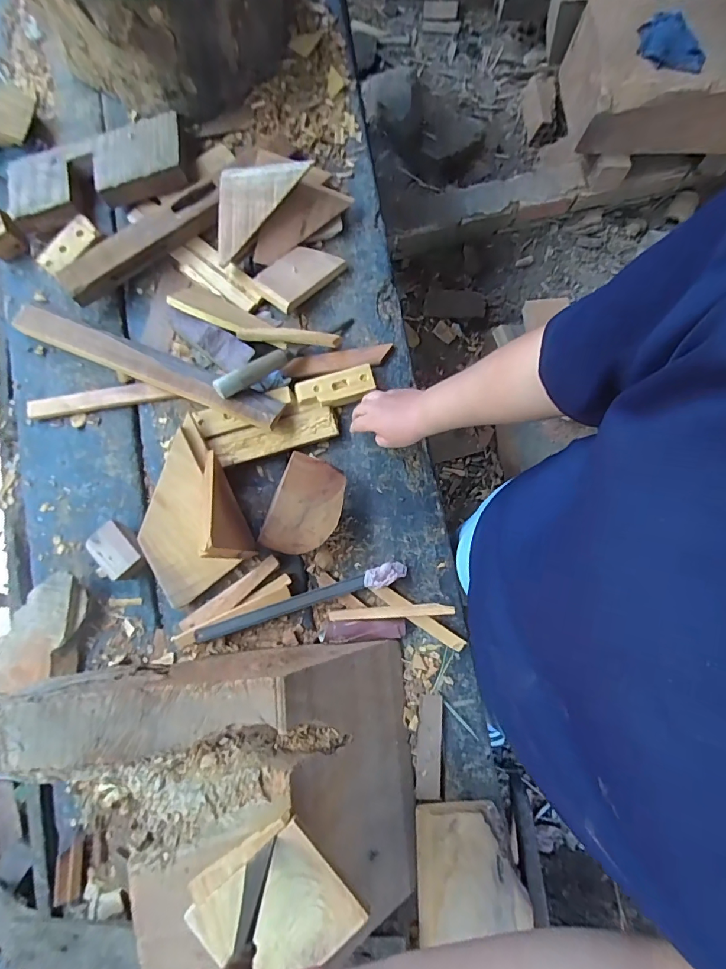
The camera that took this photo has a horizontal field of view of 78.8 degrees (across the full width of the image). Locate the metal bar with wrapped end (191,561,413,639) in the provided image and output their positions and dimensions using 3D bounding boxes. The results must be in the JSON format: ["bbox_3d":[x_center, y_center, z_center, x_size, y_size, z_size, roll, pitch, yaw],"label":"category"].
[{"bbox_3d":[-0.086,0.173,0.644,0.308,0.033,0.029,-19,83,-3],"label":"metal bar with wrapped end"}]

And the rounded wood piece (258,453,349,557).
[{"bbox_3d":[-0.083,0.037,0.642,0.101,0.086,0.146,23,83,3],"label":"rounded wood piece"}]

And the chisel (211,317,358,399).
[{"bbox_3d":[-0.116,-0.202,0.681,0.248,0.020,0.032,-35,82,-25],"label":"chisel"}]

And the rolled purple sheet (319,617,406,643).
[{"bbox_3d":[-0.001,0.210,0.641,0.123,0.026,0.031,-3,82,0],"label":"rolled purple sheet"}]

